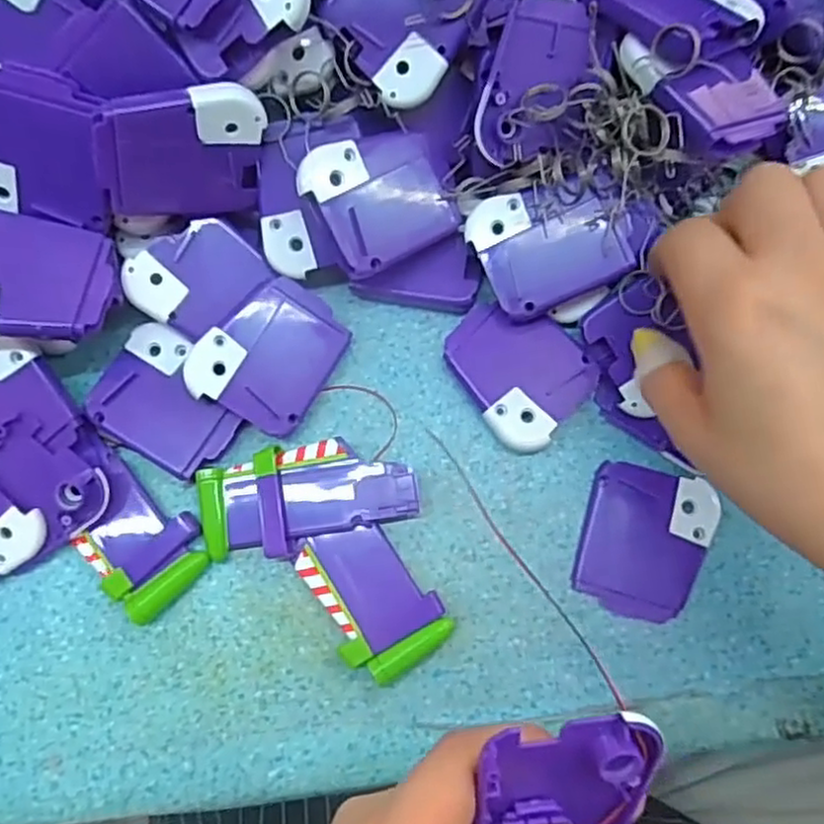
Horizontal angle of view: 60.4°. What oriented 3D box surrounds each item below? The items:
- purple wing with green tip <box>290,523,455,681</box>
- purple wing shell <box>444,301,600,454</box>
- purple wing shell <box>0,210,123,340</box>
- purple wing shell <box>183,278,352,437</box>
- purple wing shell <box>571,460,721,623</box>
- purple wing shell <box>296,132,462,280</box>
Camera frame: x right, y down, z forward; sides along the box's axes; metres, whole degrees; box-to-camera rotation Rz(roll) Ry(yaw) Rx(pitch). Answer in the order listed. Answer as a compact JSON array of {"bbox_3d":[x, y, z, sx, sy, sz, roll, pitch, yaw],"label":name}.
[{"bbox_3d":[-0.016,0.075,0.289,0.041,0.011,0.062,-34,82,-6],"label":"purple wing with green tip"},{"bbox_3d":[0.048,-0.019,0.307,0.051,0.012,0.063,-32,82,-5],"label":"purple wing shell"},{"bbox_3d":[-0.150,-0.052,0.275,0.062,0.012,0.050,7,72,-14],"label":"purple wing shell"},{"bbox_3d":[-0.061,-0.026,0.299,0.055,0.010,0.058,33,80,-13],"label":"purple wing shell"},{"bbox_3d":[0.097,0.055,0.295,0.051,0.006,0.060,15,81,2],"label":"purple wing shell"},{"bbox_3d":[-0.013,-0.088,0.294,0.059,0.010,0.051,-30,104,-22],"label":"purple wing shell"}]

